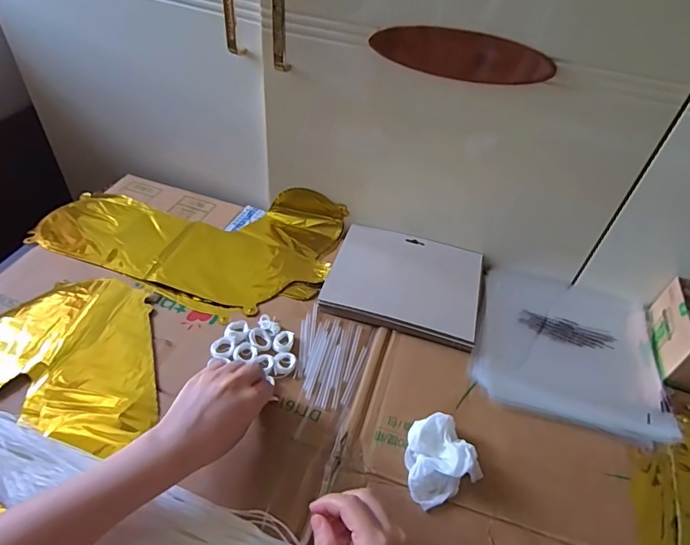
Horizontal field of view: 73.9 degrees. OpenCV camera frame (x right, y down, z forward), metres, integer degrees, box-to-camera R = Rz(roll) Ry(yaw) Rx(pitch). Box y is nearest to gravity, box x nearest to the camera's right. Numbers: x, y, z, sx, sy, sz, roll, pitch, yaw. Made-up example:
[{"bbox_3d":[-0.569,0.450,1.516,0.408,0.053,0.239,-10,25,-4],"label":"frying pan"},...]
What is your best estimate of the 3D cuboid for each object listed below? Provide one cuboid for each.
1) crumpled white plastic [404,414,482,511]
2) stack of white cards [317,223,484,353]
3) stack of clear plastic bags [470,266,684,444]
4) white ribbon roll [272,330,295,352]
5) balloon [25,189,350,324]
[{"bbox_3d":[0.086,0.176,0.434,0.069,0.030,0.066,-19,51,-24],"label":"crumpled white plastic"},{"bbox_3d":[0.082,0.011,0.607,0.193,0.017,0.161,16,46,9],"label":"stack of white cards"},{"bbox_3d":[0.276,0.085,0.570,0.221,0.007,0.221,13,46,6],"label":"stack of clear plastic bags"},{"bbox_3d":[-0.070,0.078,0.525,0.022,0.004,0.029,7,45,0],"label":"white ribbon roll"},{"bbox_3d":[-0.218,-0.052,0.635,0.401,0.050,0.220,14,46,6],"label":"balloon"}]

